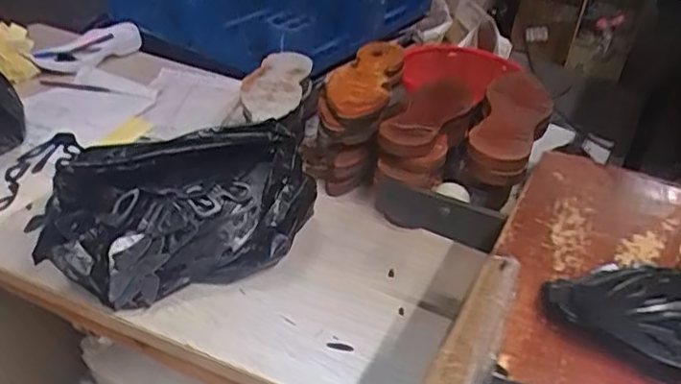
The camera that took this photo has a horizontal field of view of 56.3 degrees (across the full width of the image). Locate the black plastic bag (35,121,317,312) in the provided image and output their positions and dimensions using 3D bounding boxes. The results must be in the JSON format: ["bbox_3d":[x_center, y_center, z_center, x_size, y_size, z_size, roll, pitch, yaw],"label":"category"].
[{"bbox_3d":[-0.205,0.023,0.843,0.329,0.152,0.175,-5,35,-17],"label":"black plastic bag"}]

